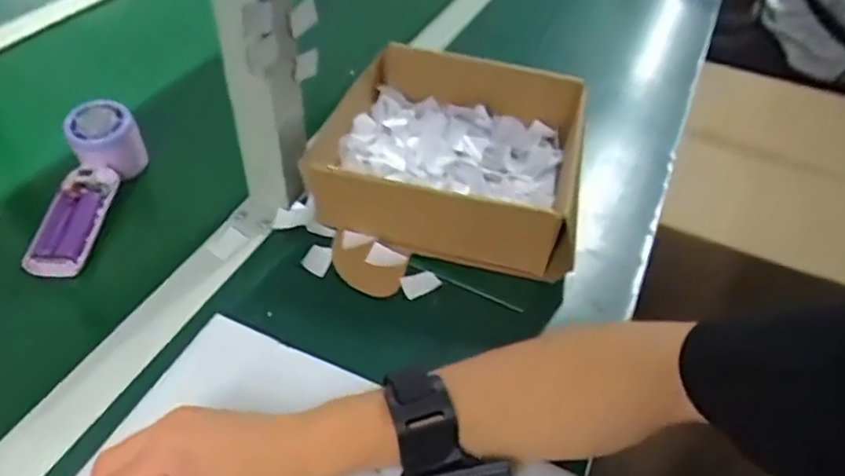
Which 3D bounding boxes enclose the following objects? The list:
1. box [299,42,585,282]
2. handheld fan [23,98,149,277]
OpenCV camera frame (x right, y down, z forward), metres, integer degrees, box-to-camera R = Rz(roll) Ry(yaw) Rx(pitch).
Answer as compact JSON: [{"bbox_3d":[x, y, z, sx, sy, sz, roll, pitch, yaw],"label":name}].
[{"bbox_3d":[0.030,-0.079,0.564,0.224,0.099,0.221,8,46,7],"label":"box"},{"bbox_3d":[-0.288,-0.040,0.528,0.050,0.050,0.164,4,59,-1],"label":"handheld fan"}]

